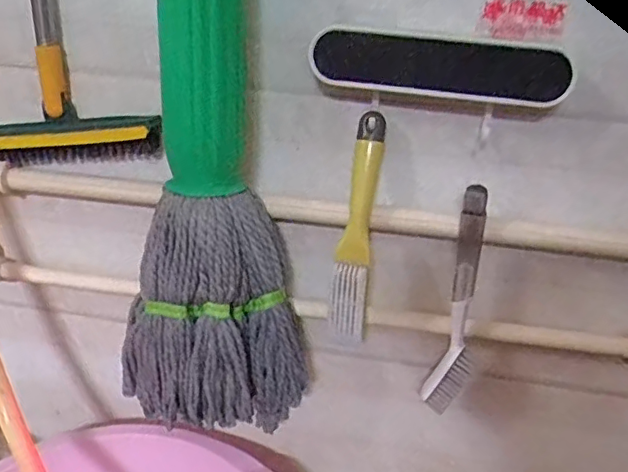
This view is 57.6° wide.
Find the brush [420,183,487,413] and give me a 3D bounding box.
[{"bbox_3d":[0.149,0.067,0.574,0.046,0.233,0.053,11,25,16],"label":"brush"}]

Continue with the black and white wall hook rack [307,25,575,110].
[{"bbox_3d":[0.106,-0.147,0.501,0.217,0.056,0.035,11,25,15],"label":"black and white wall hook rack"}]

